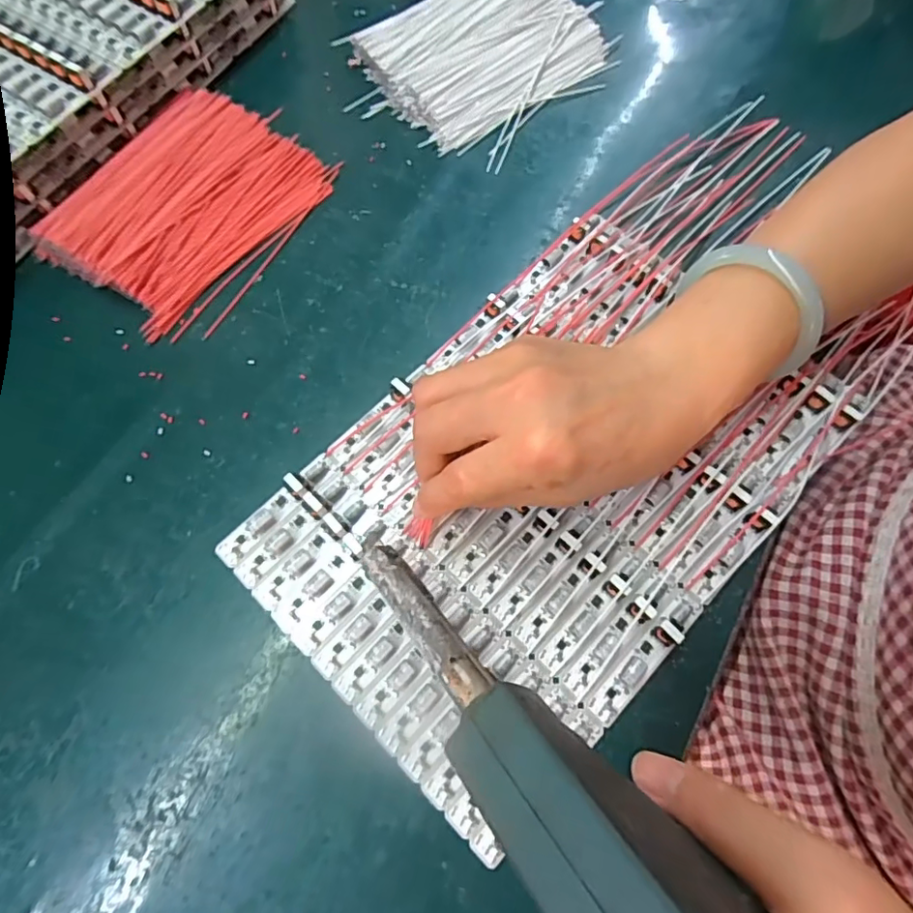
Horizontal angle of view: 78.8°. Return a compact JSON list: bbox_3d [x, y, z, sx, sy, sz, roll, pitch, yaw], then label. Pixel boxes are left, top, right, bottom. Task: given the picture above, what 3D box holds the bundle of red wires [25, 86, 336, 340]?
[{"bbox_3d":[-0.169,-0.157,0.343,0.126,0.025,0.152,29,73,12],"label":"bundle of red wires"}]

